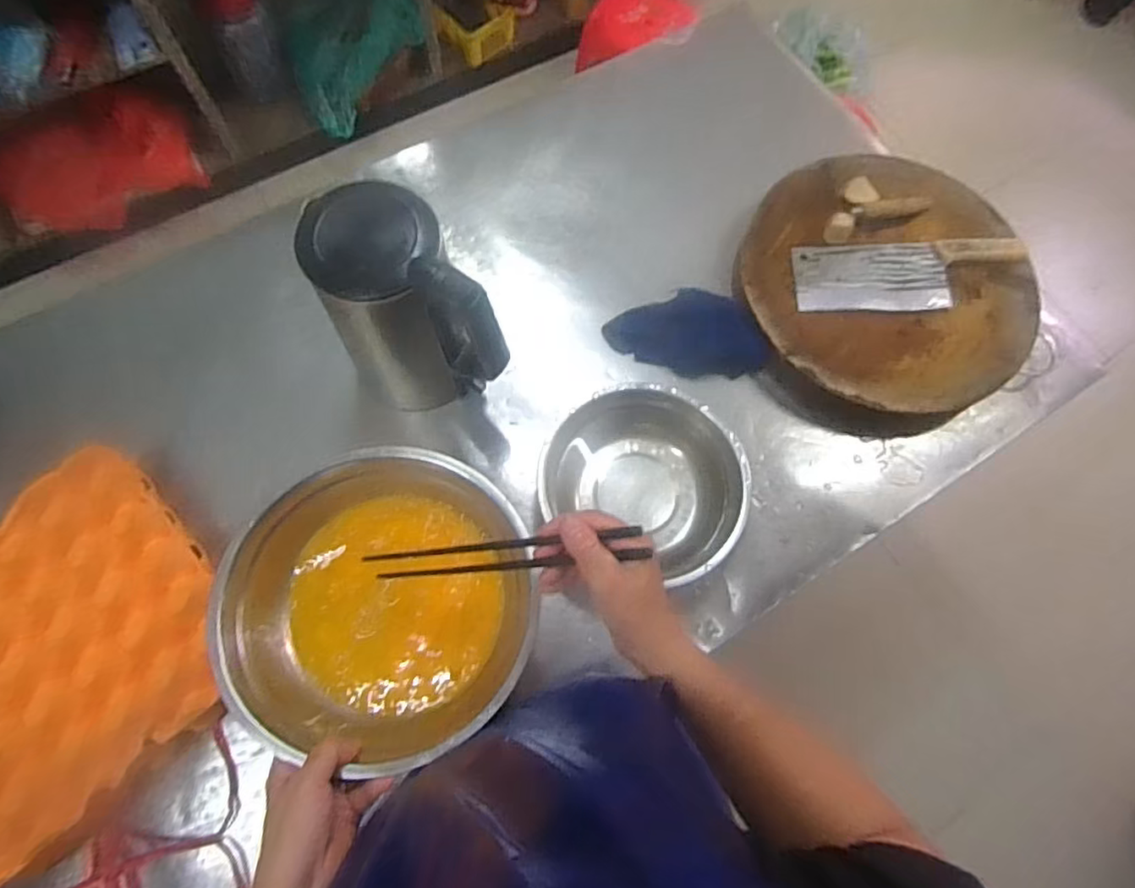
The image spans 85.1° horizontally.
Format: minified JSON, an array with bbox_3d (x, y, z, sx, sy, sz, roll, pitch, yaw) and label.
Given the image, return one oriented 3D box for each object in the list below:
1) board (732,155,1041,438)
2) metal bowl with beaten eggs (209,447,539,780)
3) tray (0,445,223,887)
[{"bbox_3d":[0.406,-0.207,0.793,0.364,0.052,0.374,1,71,-2],"label":"board"},{"bbox_3d":[-0.167,0.142,0.566,0.254,0.087,0.263,1,71,-2],"label":"metal bowl with beaten eggs"},{"bbox_3d":[-0.485,0.191,0.583,0.285,0.047,0.293,-39,76,-14],"label":"tray"}]

